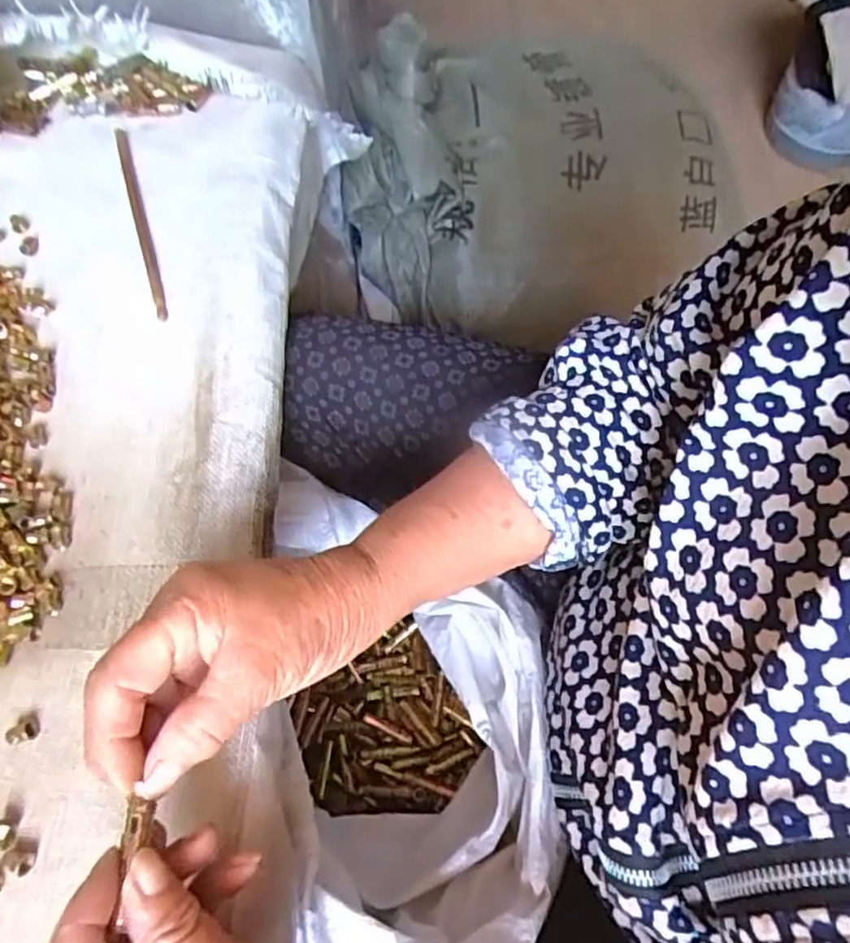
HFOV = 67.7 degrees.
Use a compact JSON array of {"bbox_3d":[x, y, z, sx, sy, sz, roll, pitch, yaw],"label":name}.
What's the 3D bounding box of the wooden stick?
[{"bbox_3d":[-0.192,-0.170,0.428,0.008,0.004,0.174,-17,68,-11],"label":"wooden stick"}]

